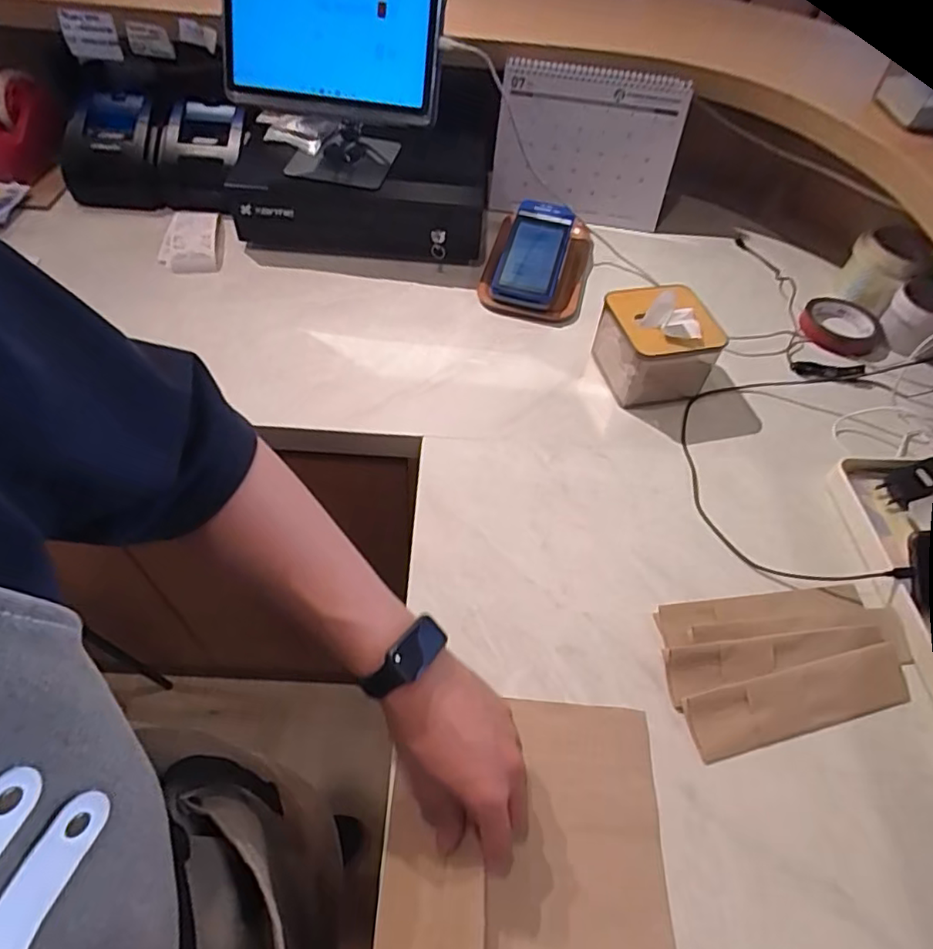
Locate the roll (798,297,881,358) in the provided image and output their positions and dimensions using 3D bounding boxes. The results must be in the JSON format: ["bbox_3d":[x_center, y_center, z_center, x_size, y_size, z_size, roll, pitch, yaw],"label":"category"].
[{"bbox_3d":[0.506,-0.201,0.808,0.099,0.020,0.106,2,53,-3],"label":"roll"}]

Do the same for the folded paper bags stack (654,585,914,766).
[{"bbox_3d":[0.282,0.158,0.521,0.222,0.022,0.121,-9,55,-11],"label":"folded paper bags stack"}]

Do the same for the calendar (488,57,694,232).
[{"bbox_3d":[0.174,-0.467,0.867,0.264,0.186,0.099,1,53,-4],"label":"calendar"}]

